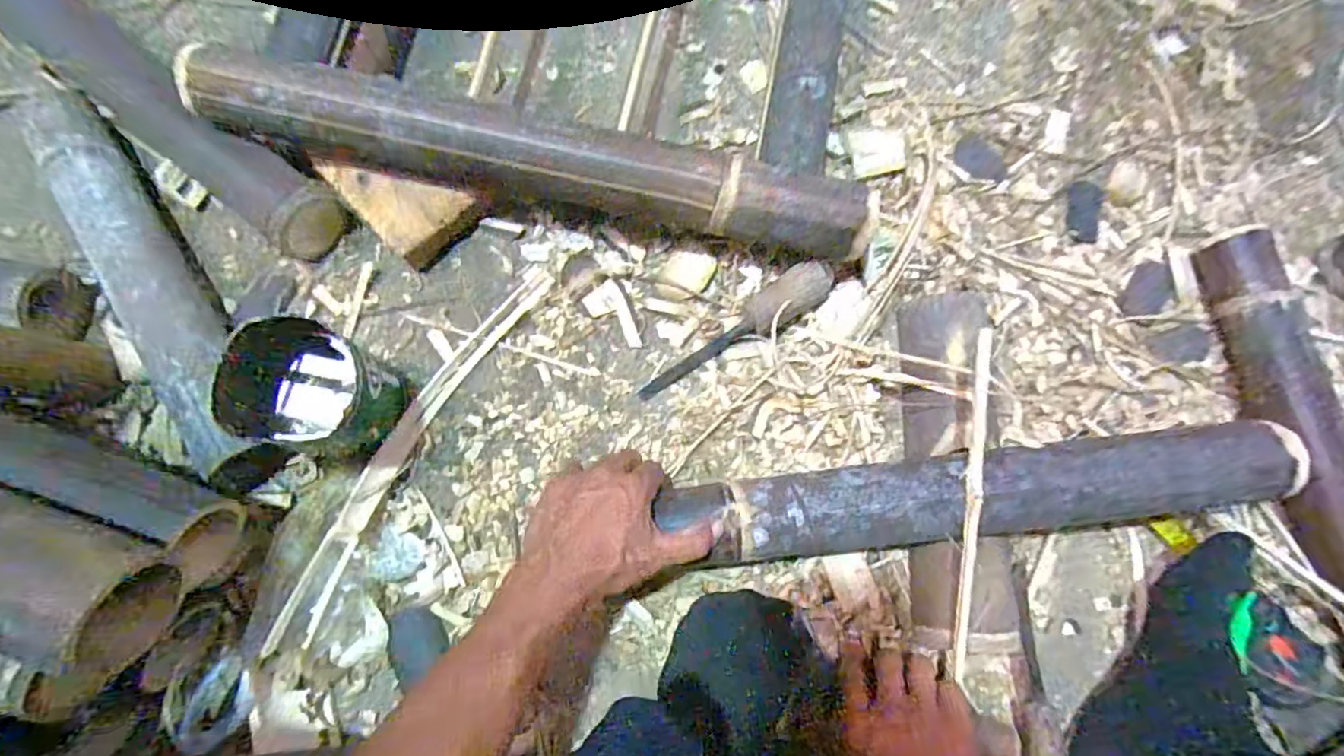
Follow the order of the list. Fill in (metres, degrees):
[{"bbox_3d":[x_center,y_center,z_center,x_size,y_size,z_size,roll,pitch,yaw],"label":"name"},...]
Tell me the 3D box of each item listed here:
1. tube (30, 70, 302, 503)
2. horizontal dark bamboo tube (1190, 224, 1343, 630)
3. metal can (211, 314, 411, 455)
[{"bbox_3d":[-0.466,-0.094,0.517,0.071,0.066,0.434,-33,81,-9],"label":"tube"},{"bbox_3d":[0.590,0.062,0.548,0.060,0.061,0.420,-9,79,-5],"label":"horizontal dark bamboo tube"},{"bbox_3d":[-0.278,0.014,0.482,0.090,0.131,0.089,1,77,-3],"label":"metal can"}]

